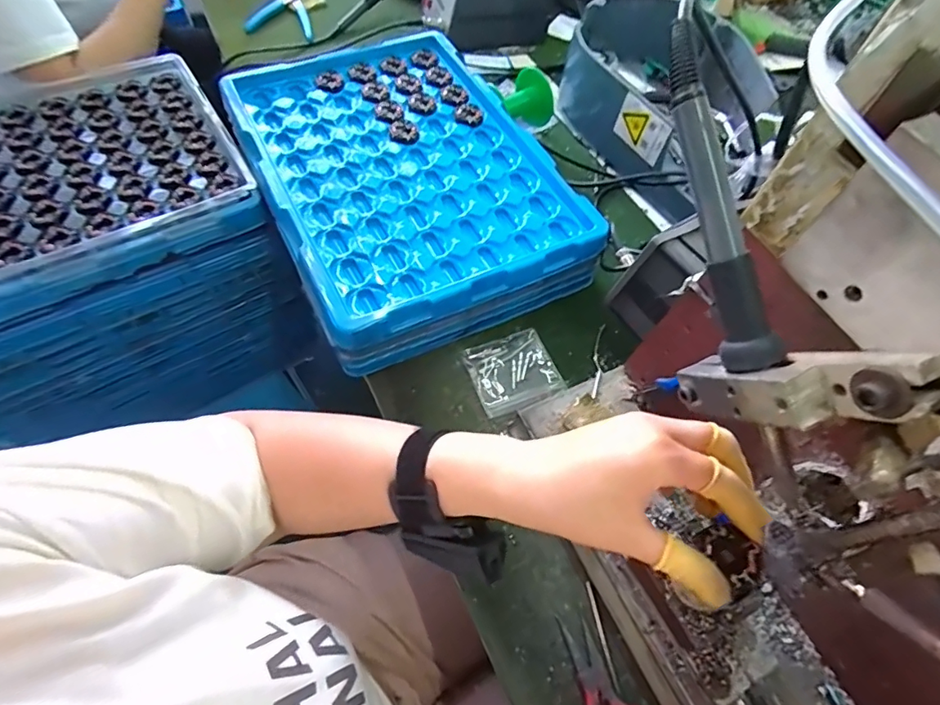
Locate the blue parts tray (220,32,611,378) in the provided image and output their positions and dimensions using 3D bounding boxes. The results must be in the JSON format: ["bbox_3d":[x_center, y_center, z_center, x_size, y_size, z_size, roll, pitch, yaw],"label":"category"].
[{"bbox_3d":[-0.071,-0.187,0.520,0.271,0.066,0.370,-23,64,-16],"label":"blue parts tray"}]

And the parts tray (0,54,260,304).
[{"bbox_3d":[-0.443,-0.177,0.492,0.376,0.023,0.279,-29,66,-19],"label":"parts tray"}]

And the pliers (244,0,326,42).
[{"bbox_3d":[-0.268,-0.510,0.736,0.100,0.017,0.114,11,60,2],"label":"pliers"}]

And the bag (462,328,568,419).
[{"bbox_3d":[0.041,0.018,0.453,0.077,0.012,0.073,-17,63,-14],"label":"bag"}]

